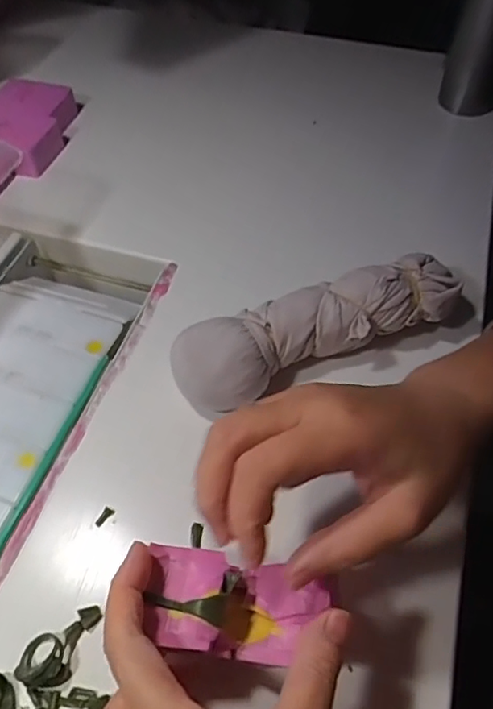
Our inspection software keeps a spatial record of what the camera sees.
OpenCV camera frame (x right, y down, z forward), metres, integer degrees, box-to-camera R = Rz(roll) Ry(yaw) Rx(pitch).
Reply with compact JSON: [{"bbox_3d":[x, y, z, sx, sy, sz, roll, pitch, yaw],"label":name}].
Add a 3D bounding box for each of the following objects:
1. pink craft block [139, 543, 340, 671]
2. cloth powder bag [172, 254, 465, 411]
[{"bbox_3d":[-0.005,0.125,0.269,0.084,0.036,0.046,8,54,2],"label":"pink craft block"},{"bbox_3d":[0.050,-0.016,0.384,0.206,0.058,0.057,-20,57,-14],"label":"cloth powder bag"}]

